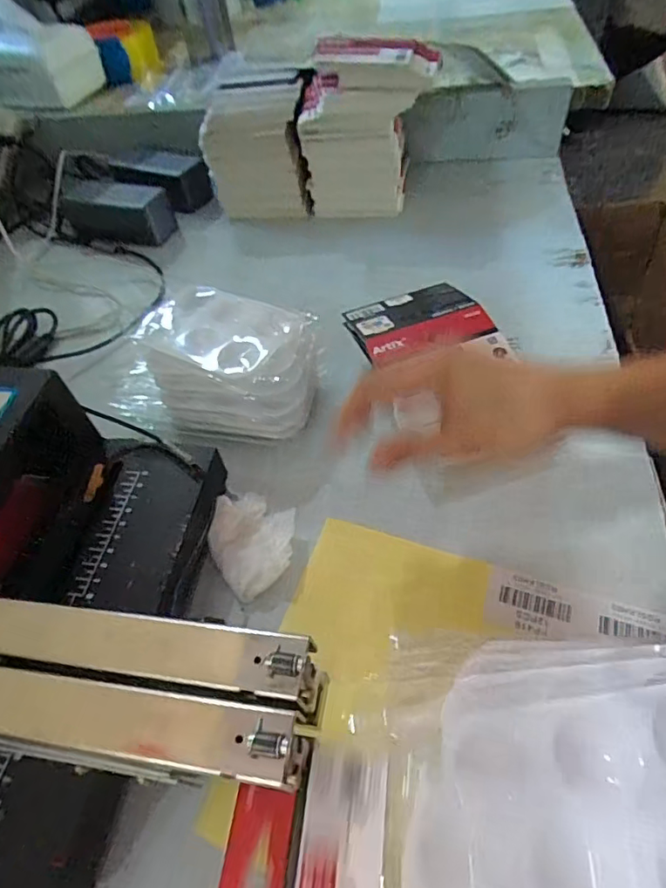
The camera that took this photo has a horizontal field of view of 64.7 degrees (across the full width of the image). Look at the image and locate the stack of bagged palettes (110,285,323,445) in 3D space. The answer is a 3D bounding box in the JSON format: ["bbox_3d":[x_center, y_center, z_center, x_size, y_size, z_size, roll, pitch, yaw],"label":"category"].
[{"bbox_3d":[-0.090,-0.064,0.442,0.165,0.072,0.122,13,54,15],"label":"stack of bagged palettes"}]

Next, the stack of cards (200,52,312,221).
[{"bbox_3d":[-0.090,-0.353,0.630,0.120,0.131,0.081,-1,52,6],"label":"stack of cards"}]

